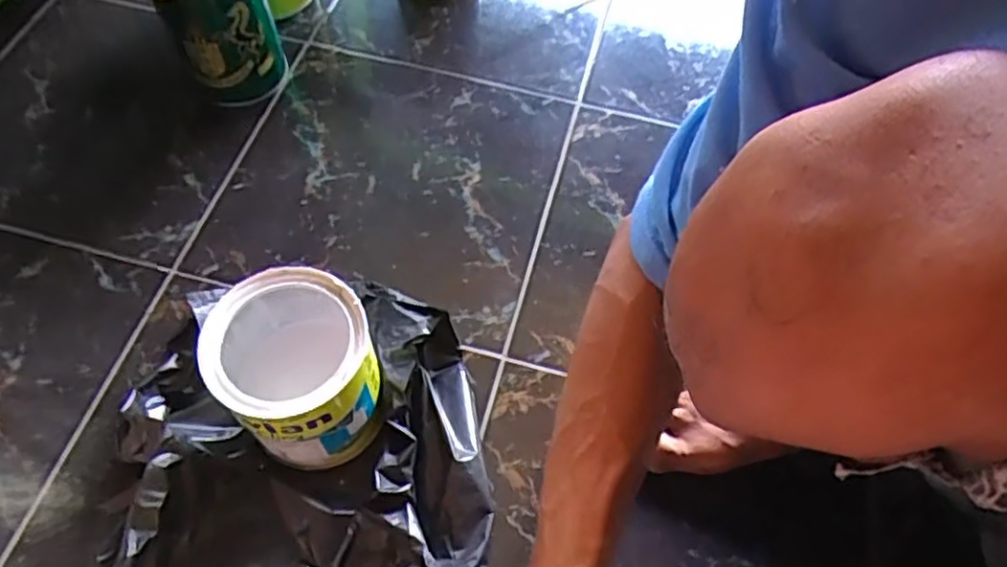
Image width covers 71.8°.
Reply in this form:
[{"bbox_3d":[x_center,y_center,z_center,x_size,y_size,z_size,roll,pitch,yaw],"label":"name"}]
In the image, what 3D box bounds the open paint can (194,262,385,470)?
[{"bbox_3d":[-0.144,0.061,0.499,0.106,0.125,0.112,-9,61,-7],"label":"open paint can"}]

